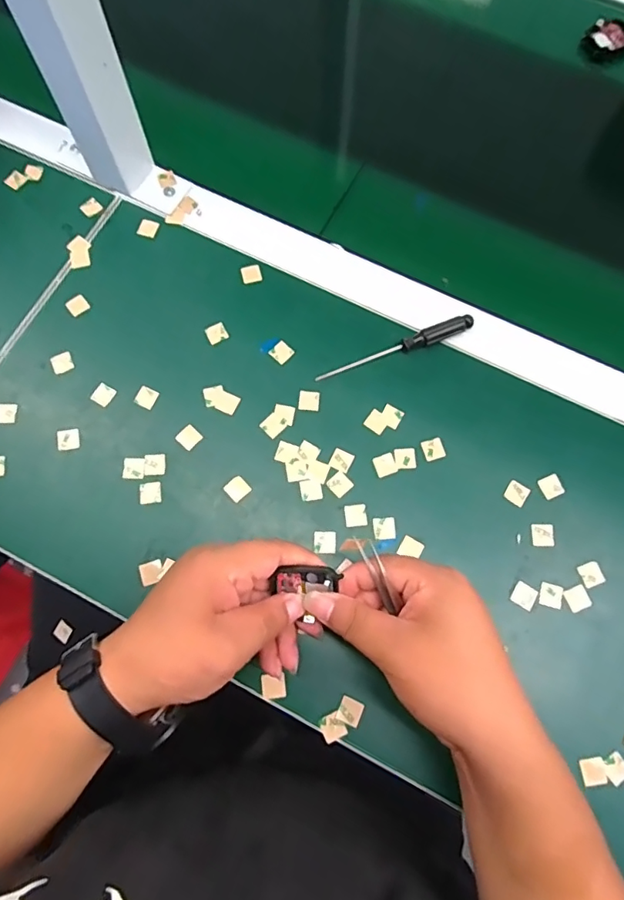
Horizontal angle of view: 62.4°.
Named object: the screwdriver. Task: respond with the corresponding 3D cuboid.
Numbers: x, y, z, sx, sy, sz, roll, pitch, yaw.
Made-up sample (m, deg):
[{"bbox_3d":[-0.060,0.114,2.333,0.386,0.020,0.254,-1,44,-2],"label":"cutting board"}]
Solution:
[{"bbox_3d":[0.066,-0.079,0.407,0.130,0.012,0.013,-22,76,-6],"label":"screwdriver"}]

